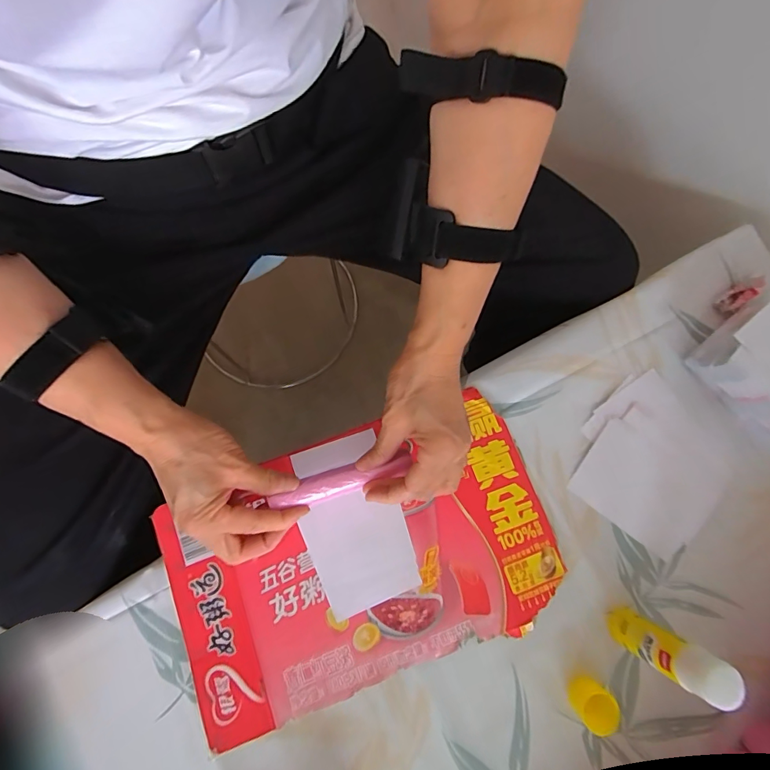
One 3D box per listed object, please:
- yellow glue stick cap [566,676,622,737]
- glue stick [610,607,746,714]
[{"bbox_3d":[0.167,0.256,0.345,0.030,0.030,0.029,0,78,-1],"label":"yellow glue stick cap"},{"bbox_3d":[0.206,0.196,0.318,0.025,0.110,0.028,28,79,5],"label":"glue stick"}]

